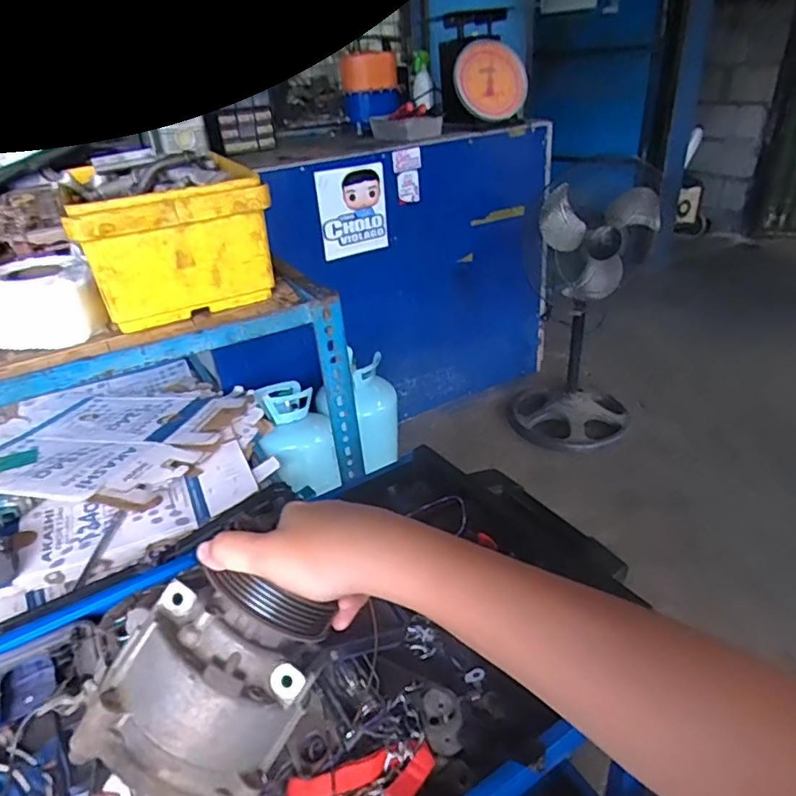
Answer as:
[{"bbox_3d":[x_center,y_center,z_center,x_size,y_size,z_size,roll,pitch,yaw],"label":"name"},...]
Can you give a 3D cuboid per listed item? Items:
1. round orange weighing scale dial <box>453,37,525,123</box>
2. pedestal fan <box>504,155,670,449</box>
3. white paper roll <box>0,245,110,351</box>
[{"bbox_3d":[0.261,-0.902,1.601,0.190,0.218,0.041,-40,3,16],"label":"round orange weighing scale dial"},{"bbox_3d":[0.573,-0.278,1.812,0.383,0.834,0.407,2,32,10],"label":"pedestal fan"},{"bbox_3d":[-0.374,-0.099,0.586,0.109,0.065,0.123,-23,36,-28],"label":"white paper roll"}]

